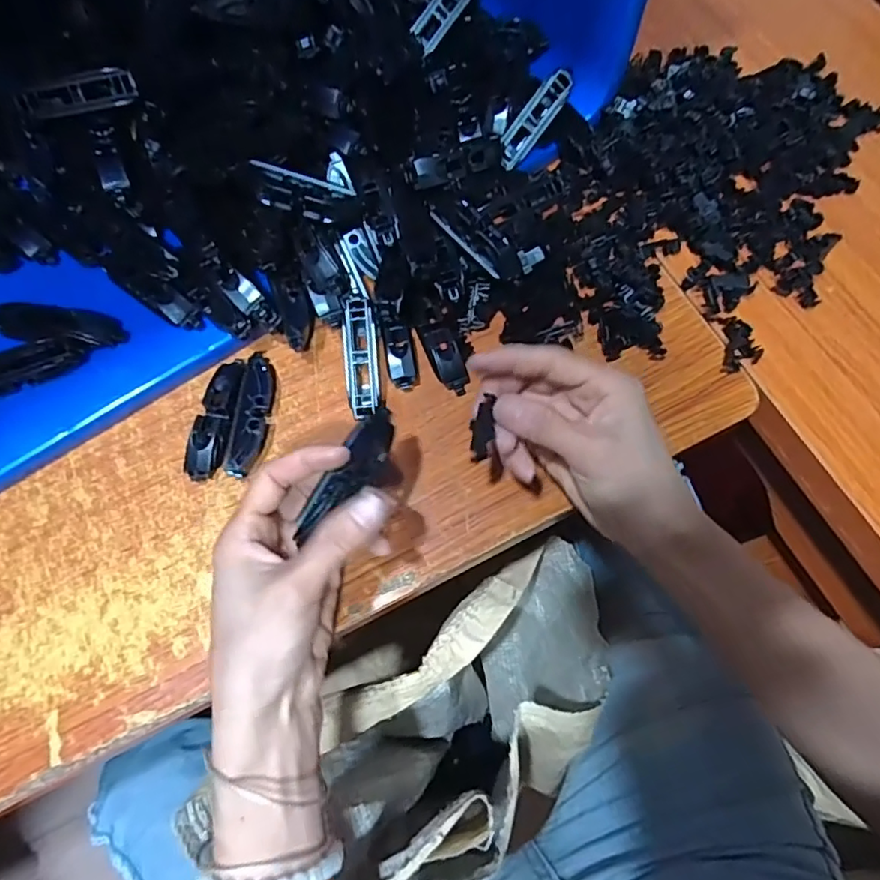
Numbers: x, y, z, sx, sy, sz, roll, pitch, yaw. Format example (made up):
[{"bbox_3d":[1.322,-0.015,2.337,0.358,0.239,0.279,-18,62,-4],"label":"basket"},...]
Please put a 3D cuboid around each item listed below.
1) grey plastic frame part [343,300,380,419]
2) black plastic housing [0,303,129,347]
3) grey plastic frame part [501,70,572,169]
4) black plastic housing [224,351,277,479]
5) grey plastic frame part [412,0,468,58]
[{"bbox_3d":[-0.049,-0.051,0.350,0.020,0.007,0.074,-4,87,-3],"label":"grey plastic frame part"},{"bbox_3d":[-0.238,-0.070,0.346,0.078,0.022,0.024,2,70,1],"label":"black plastic housing"},{"bbox_3d":[0.064,-0.219,0.386,0.019,0.010,0.067,45,112,13],"label":"grey plastic frame part"},{"bbox_3d":[-0.115,-0.017,0.349,0.018,0.017,0.084,4,70,1],"label":"black plastic housing"},{"bbox_3d":[0.004,-0.305,0.393,0.017,0.018,0.063,47,107,14],"label":"grey plastic frame part"}]

